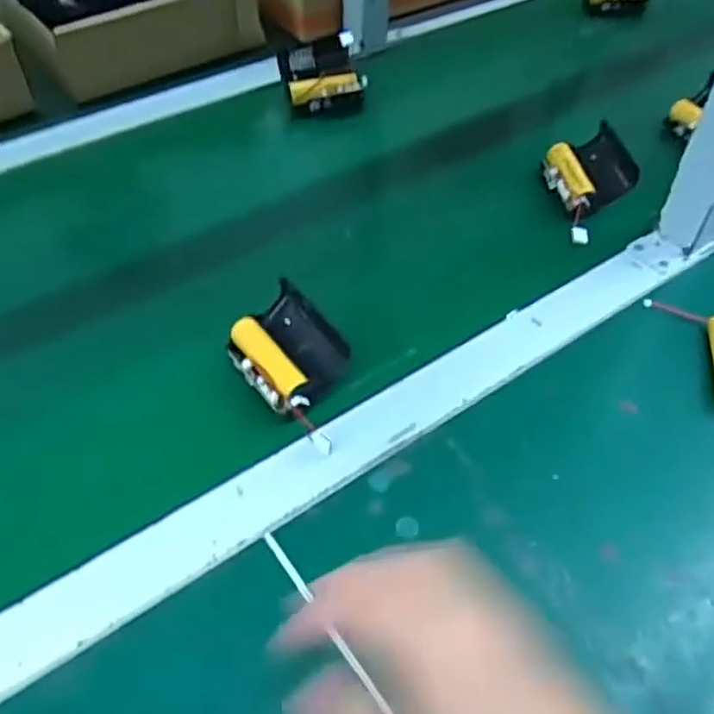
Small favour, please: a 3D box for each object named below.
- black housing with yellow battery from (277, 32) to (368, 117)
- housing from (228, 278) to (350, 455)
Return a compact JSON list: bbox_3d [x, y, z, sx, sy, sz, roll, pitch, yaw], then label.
[{"bbox_3d":[-0.038,-0.290,0.704,0.083,0.055,0.075,-12,52,-11],"label":"black housing with yellow battery"},{"bbox_3d":[-0.040,0.004,0.450,0.064,0.053,0.113,-36,60,-27],"label":"housing"}]

